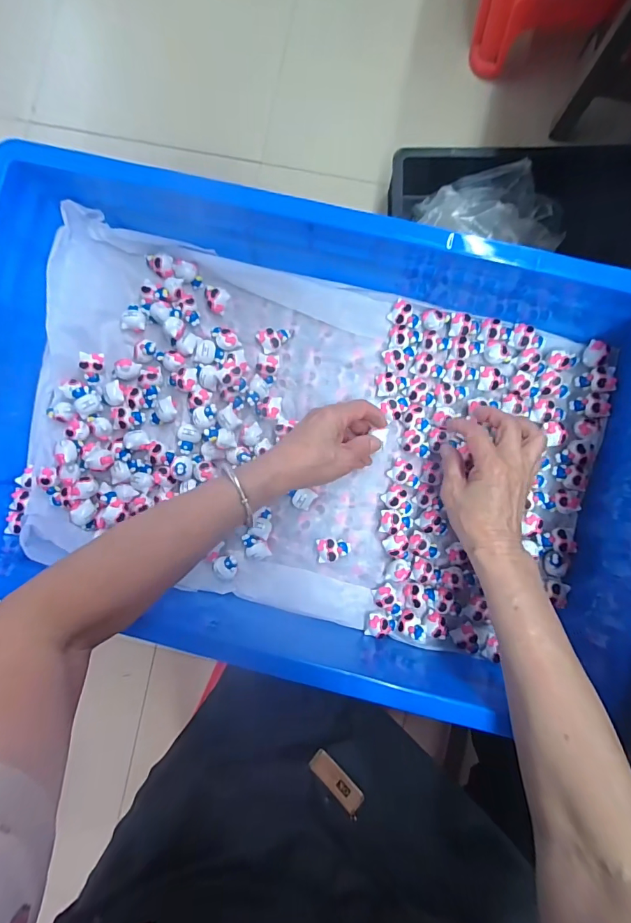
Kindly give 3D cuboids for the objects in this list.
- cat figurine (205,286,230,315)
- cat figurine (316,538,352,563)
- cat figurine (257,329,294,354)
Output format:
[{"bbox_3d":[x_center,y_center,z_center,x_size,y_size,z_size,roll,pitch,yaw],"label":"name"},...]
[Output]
[{"bbox_3d":[-0.109,-0.180,0.449,0.023,0.020,0.025,0,88,2],"label":"cat figurine"},{"bbox_3d":[0.020,0.095,0.433,0.035,0.015,0.025,-6,88,2],"label":"cat figurine"},{"bbox_3d":[-0.044,-0.139,0.451,0.040,0.017,0.027,-25,88,1],"label":"cat figurine"}]

